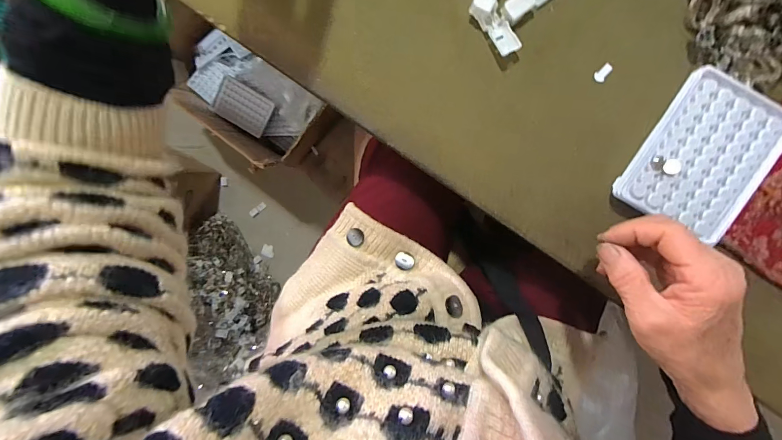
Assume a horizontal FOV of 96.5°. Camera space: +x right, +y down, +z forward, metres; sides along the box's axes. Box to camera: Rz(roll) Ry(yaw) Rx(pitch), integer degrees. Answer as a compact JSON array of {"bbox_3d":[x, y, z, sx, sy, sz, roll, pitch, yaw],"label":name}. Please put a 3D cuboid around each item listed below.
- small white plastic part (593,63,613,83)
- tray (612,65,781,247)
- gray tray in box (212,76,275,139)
[{"bbox_3d":[0.196,-0.135,0.321,0.018,0.004,0.010,-42,92,8],"label":"small white plastic part"},{"bbox_3d":[0.277,-0.055,0.311,0.095,0.022,0.130,31,96,-1],"label":"tray"},{"bbox_3d":[-0.356,-0.271,0.841,0.127,0.023,0.090,32,96,-1],"label":"gray tray in box"}]

